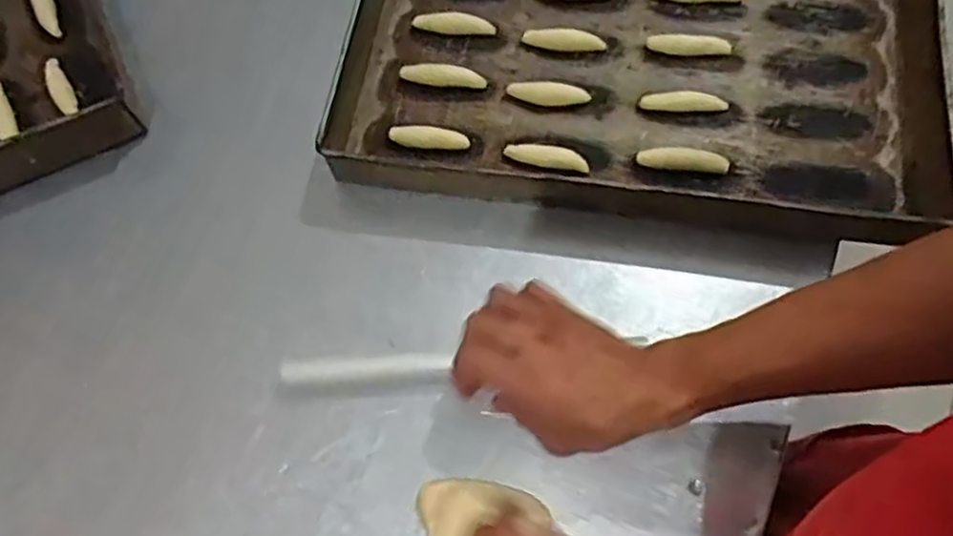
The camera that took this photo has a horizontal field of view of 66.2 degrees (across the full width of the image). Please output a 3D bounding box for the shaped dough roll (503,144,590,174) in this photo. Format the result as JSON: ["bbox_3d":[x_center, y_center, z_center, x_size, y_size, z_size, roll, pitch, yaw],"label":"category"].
[{"bbox_3d":[0.062,-0.098,0.635,0.074,0.011,0.019,15,70,8],"label":"shaped dough roll"}]

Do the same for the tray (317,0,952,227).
[{"bbox_3d":[0.153,-0.217,0.662,0.536,0.051,0.367,8,69,5],"label":"tray"}]

